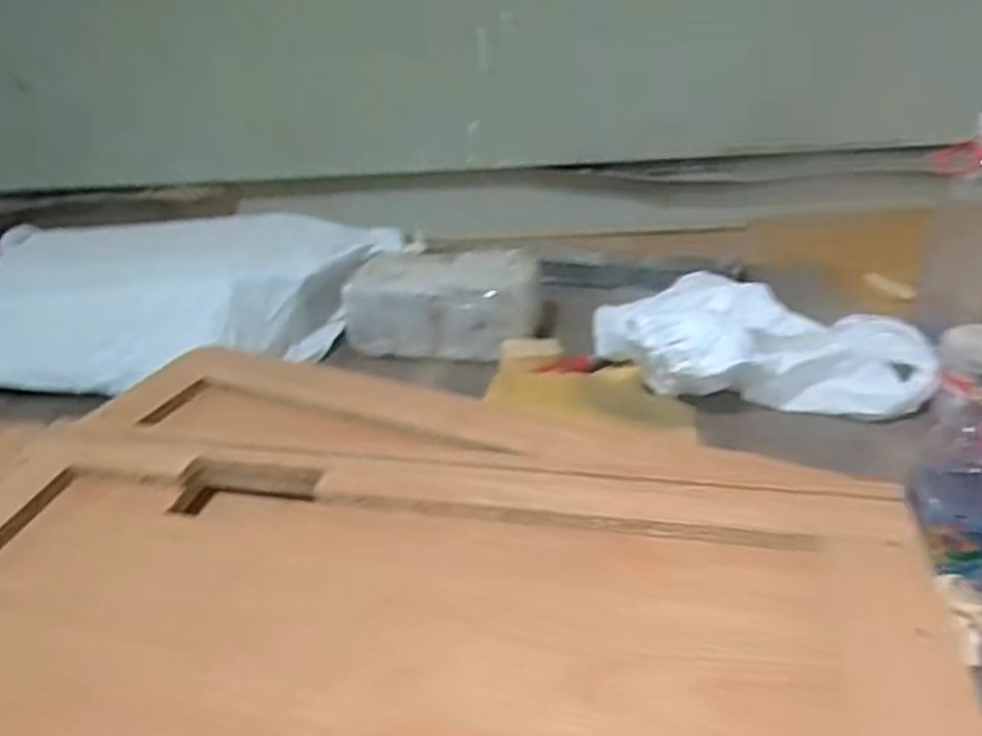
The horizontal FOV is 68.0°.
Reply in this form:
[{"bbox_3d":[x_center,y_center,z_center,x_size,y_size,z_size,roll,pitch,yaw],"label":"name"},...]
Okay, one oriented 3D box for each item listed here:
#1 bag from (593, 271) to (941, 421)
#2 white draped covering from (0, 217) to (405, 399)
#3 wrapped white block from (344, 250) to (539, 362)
[{"bbox_3d":[0.281,-0.027,0.769,0.331,0.101,0.146,-1,33,3],"label":"bag"},{"bbox_3d":[-0.434,-0.098,0.964,0.562,0.115,0.297,-3,33,0],"label":"white draped covering"},{"bbox_3d":[-0.057,-0.082,0.917,0.236,0.102,0.122,4,34,10],"label":"wrapped white block"}]

